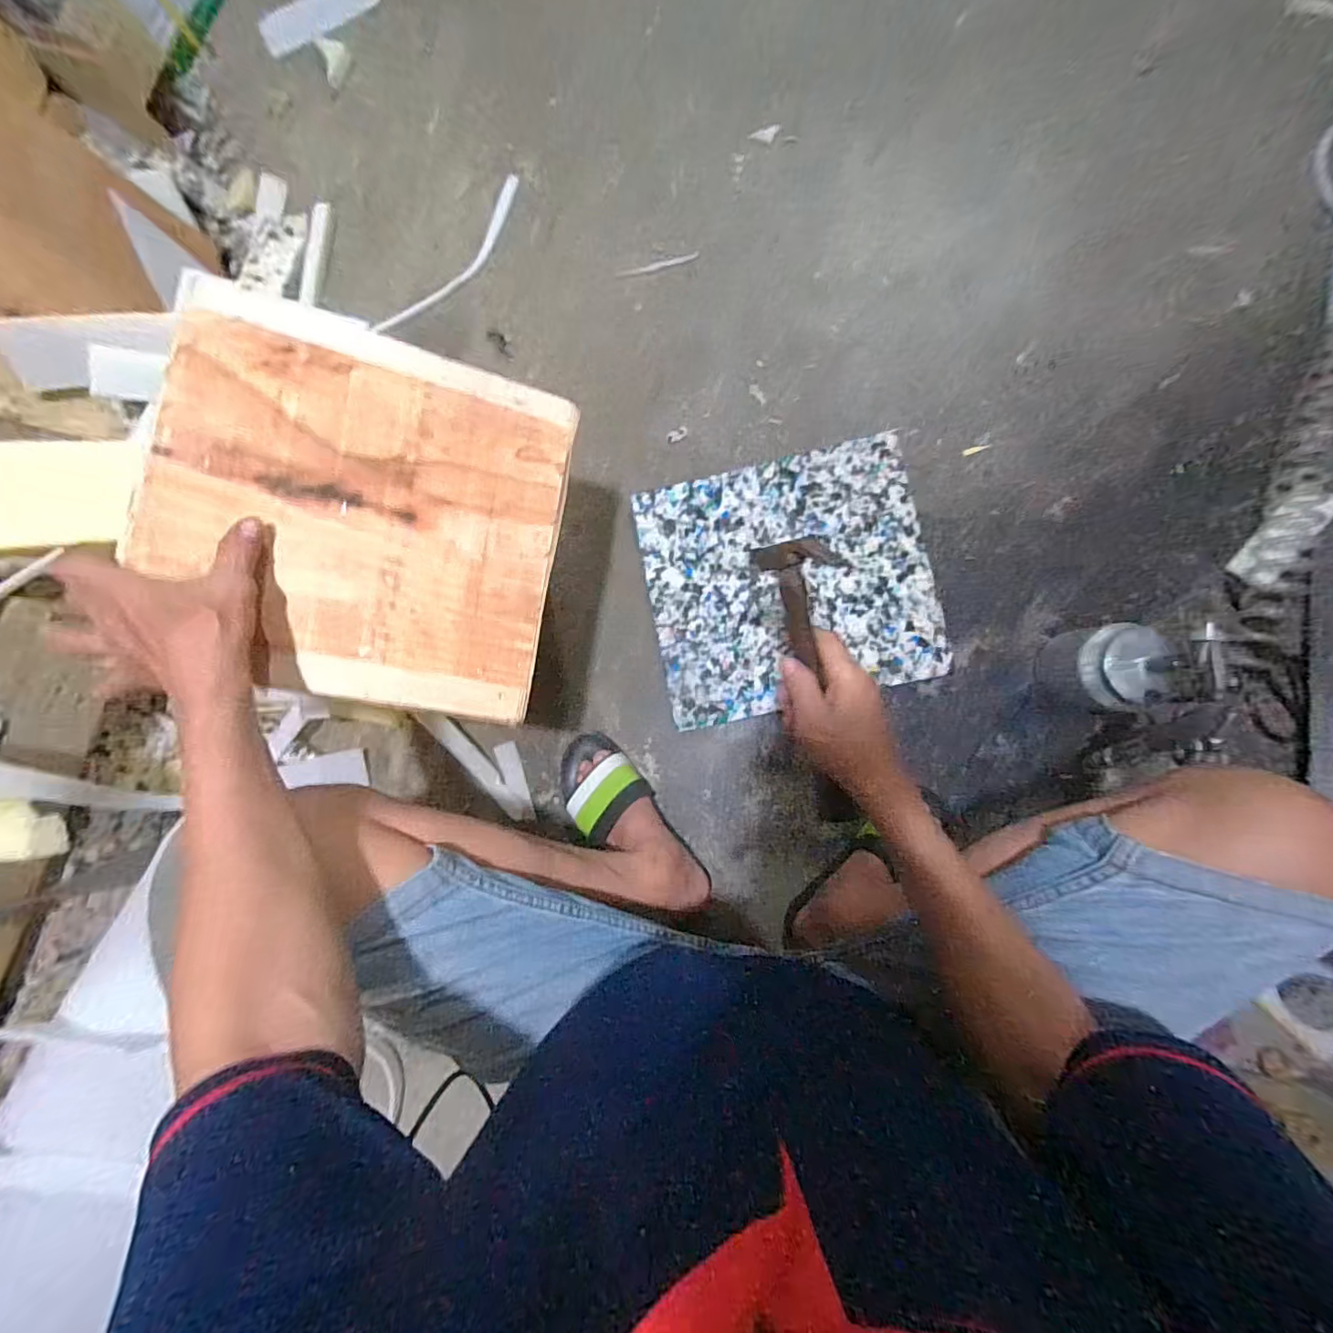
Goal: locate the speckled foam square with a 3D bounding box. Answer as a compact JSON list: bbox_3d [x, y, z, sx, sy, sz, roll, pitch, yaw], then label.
[{"bbox_3d":[0.162,-0.114,0.750,0.362,0.026,0.323,-12,83,4],"label":"speckled foam square"}]

